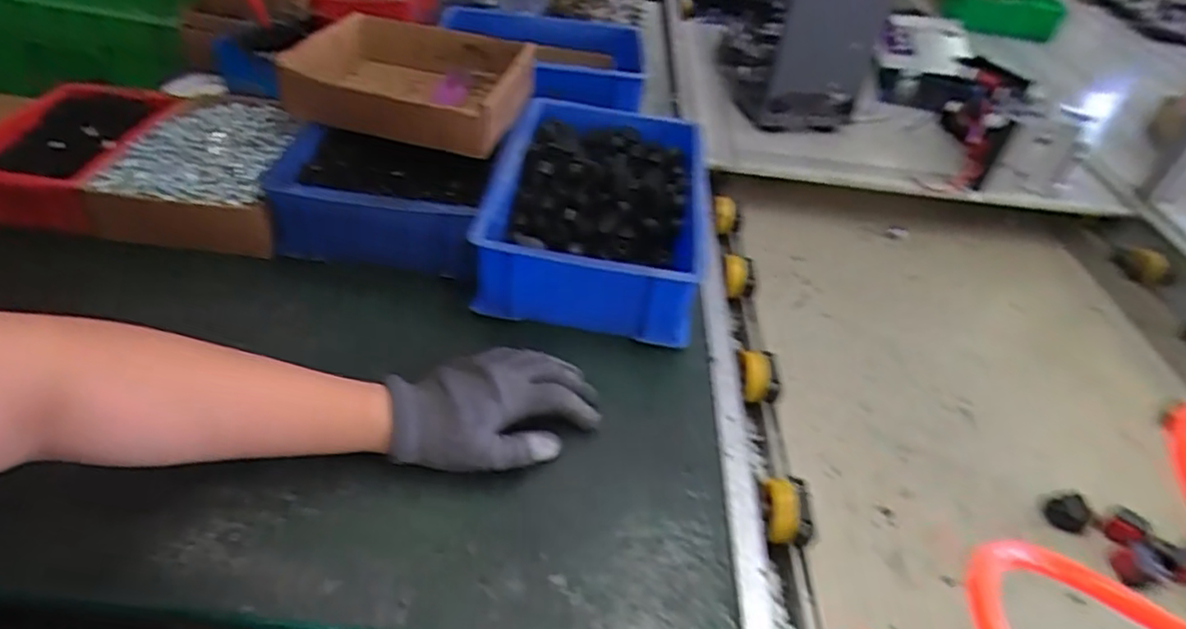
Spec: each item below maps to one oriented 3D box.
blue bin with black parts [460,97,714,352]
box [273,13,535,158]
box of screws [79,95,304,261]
[{"bbox_3d":[0.003,-0.110,0.655,0.196,0.092,0.297,7,40,-1],"label":"blue bin with black parts"},{"bbox_3d":[-0.192,-0.247,0.683,0.232,0.065,0.191,12,40,5],"label":"box"},{"bbox_3d":[-0.374,-0.147,0.645,0.160,0.054,0.229,2,41,-7],"label":"box of screws"}]

